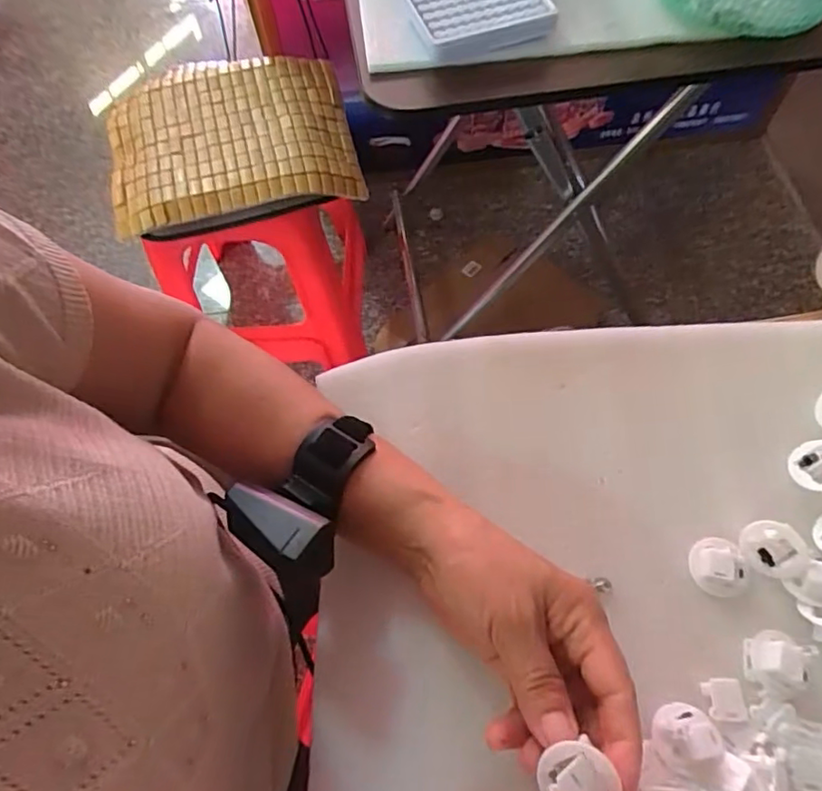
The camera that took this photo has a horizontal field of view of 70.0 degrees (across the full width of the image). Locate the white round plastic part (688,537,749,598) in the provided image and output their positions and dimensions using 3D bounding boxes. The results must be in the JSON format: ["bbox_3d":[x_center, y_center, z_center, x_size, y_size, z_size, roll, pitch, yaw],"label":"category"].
[{"bbox_3d":[0.176,0.098,0.334,0.027,0.015,0.032,-20,64,-8],"label":"white round plastic part"}]

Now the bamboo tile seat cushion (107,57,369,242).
[{"bbox_3d":[-0.275,-0.399,0.905,0.355,0.040,0.328,-13,63,-5],"label":"bamboo tile seat cushion"}]

